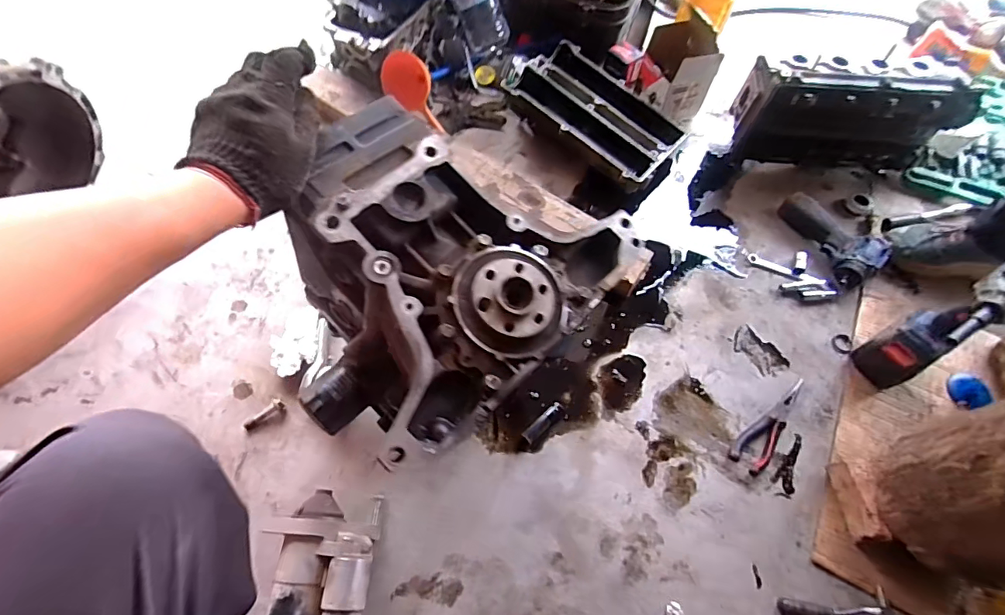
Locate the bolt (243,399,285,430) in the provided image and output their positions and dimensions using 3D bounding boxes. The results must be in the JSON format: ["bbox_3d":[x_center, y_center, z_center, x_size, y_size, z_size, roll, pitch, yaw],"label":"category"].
[{"bbox_3d":[-0.373,0.166,0.731,0.064,0.012,0.016,-35,69,-19],"label":"bolt"}]

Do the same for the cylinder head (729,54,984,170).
[{"bbox_3d":[0.669,-0.393,0.929,0.361,0.174,0.134,9,62,0],"label":"cylinder head"}]

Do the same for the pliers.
[{"bbox_3d":[0.437,0.186,0.759,0.050,0.016,0.188,41,68,17],"label":"pliers"}]

